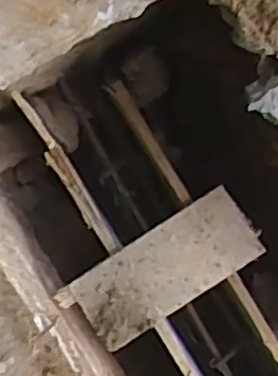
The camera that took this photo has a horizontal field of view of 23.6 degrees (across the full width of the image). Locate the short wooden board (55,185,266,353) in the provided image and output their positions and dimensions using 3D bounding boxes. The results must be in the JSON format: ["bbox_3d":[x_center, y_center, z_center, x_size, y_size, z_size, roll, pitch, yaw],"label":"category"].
[{"bbox_3d":[0.043,0.139,1.119,0.324,0.024,0.135,-33,93,-3],"label":"short wooden board"}]

